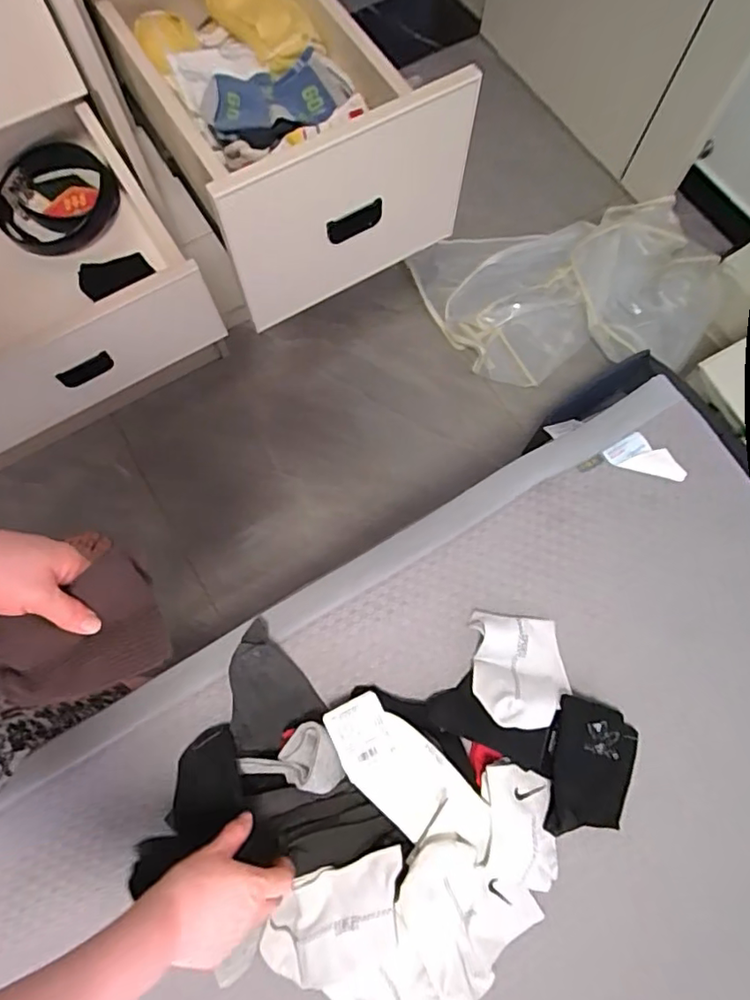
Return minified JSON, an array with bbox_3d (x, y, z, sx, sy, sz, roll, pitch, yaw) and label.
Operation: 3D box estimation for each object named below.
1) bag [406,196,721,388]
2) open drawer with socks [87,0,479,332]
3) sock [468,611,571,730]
[{"bbox_3d":[0.454,-0.488,1.322,0.657,0.142,0.413,-10,71,-6],"label":"bag"},{"bbox_3d":[-0.140,-0.518,0.713,0.285,0.221,0.483,-28,74,-12],"label":"open drawer with socks"},{"bbox_3d":[0.168,0.193,0.635,0.107,0.036,0.121,2,70,-2],"label":"sock"}]

